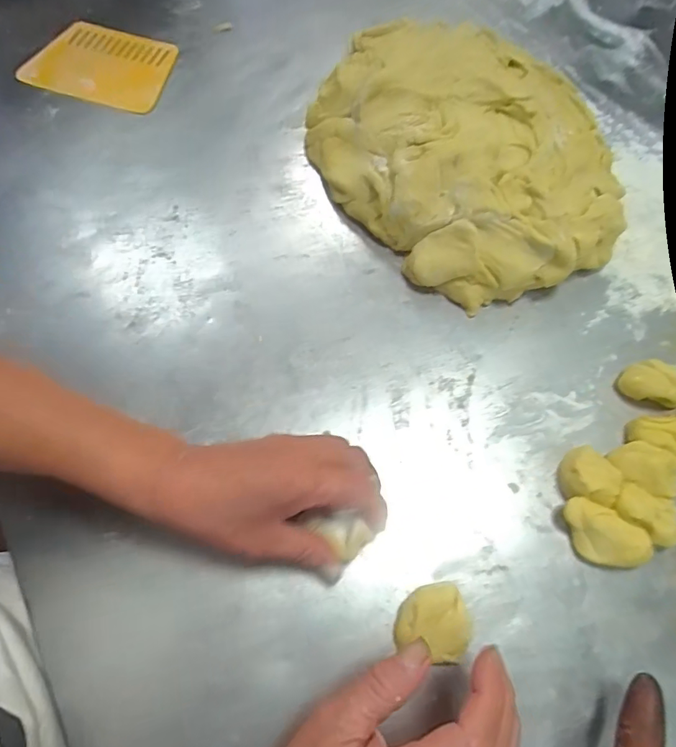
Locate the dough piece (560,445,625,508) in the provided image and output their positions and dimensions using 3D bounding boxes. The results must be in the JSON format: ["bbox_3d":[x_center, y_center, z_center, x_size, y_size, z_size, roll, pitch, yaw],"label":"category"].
[{"bbox_3d":[0.191,0.078,0.369,0.038,0.029,0.045,30,66,13],"label":"dough piece"}]

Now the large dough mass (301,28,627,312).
[{"bbox_3d":[0.120,-0.227,0.487,0.261,0.072,0.335,-22,66,-12],"label":"large dough mass"}]

